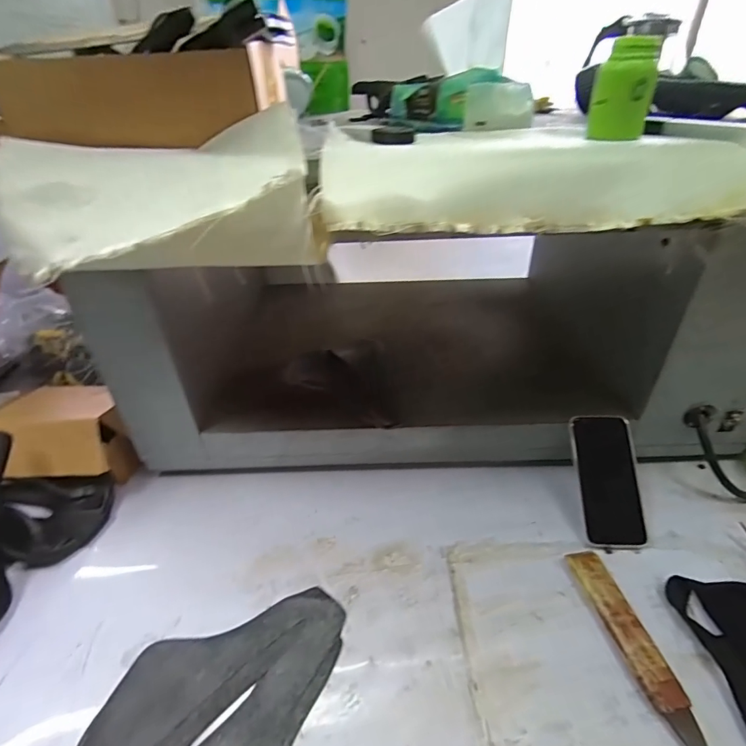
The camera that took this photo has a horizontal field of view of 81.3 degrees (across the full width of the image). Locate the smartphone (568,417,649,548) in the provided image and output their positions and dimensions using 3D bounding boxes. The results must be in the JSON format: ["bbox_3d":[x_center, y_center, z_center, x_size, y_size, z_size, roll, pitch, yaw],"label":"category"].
[{"bbox_3d":[0.307,0.137,0.564,0.079,0.011,0.163,-1,72,1],"label":"smartphone"}]

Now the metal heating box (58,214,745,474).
[{"bbox_3d":[0.142,-0.142,0.723,0.874,0.374,0.570,3,35,5],"label":"metal heating box"}]

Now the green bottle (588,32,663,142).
[{"bbox_3d":[0.234,-0.265,0.406,0.051,0.078,0.045,14,38,20],"label":"green bottle"}]

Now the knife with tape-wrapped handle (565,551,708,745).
[{"bbox_3d":[0.261,0.269,0.443,0.037,0.020,0.186,-6,36,-5],"label":"knife with tape-wrapped handle"}]

